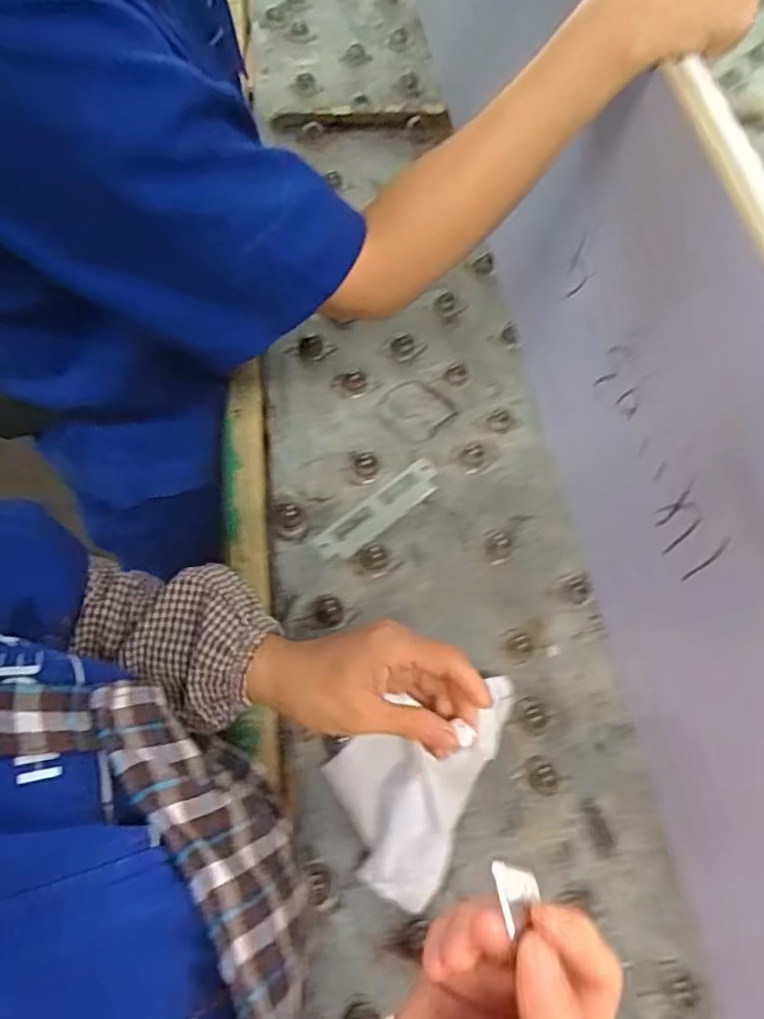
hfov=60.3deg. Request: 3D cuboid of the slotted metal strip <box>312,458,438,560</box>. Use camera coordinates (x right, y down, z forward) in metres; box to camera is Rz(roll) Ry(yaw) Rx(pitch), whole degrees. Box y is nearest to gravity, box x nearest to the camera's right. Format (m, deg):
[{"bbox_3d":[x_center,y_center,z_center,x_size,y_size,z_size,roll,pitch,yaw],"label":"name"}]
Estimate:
[{"bbox_3d":[0.000,0.002,0.649,0.146,0.005,0.039,-38,75,-19],"label":"slotted metal strip"}]

